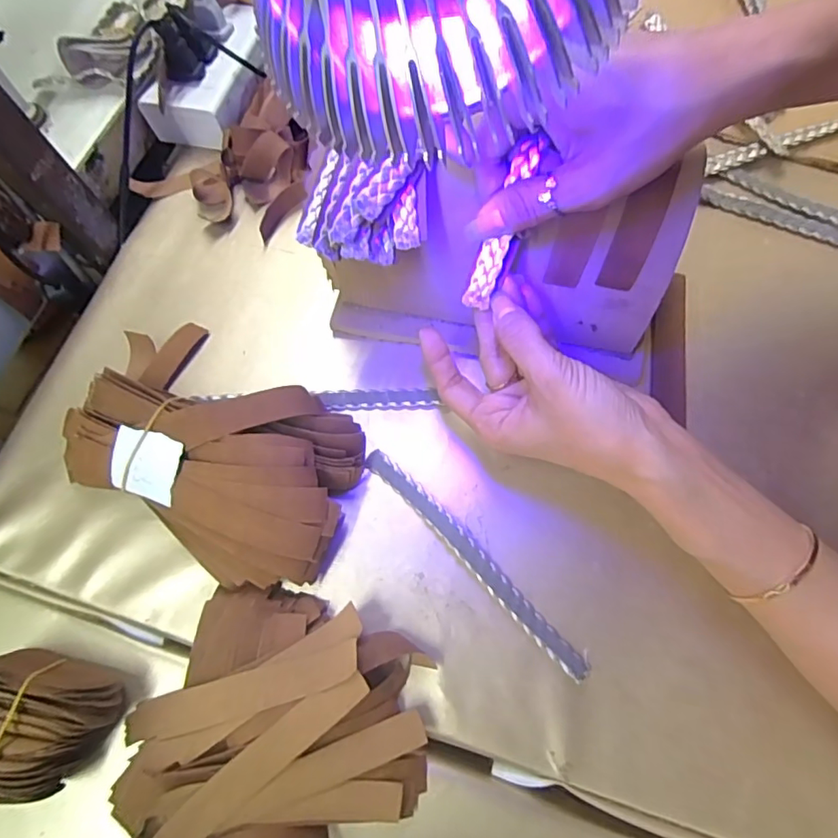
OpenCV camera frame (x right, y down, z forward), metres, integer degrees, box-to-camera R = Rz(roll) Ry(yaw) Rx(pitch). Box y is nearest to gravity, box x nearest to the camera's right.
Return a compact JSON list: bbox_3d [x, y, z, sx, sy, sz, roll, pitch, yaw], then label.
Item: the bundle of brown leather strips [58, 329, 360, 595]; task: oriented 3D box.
[{"bbox_3d":[-0.126,0.014,0.318,0.188,0.047,0.121,28,75,10],"label":"bundle of brown leather strips"}]

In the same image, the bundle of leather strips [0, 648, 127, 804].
[{"bbox_3d":[-0.198,0.153,0.272,0.076,0.055,0.063,12,73,6],"label":"bundle of leather strips"}]

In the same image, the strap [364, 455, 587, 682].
[{"bbox_3d":[0.031,0.080,0.311,0.015,0.009,0.169,-43,76,-11],"label":"strap"}]

